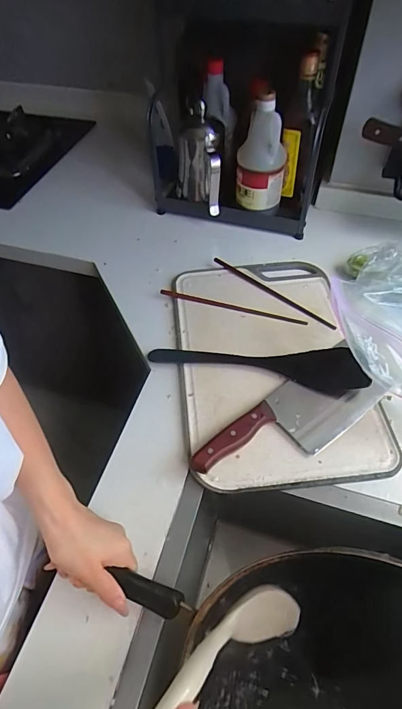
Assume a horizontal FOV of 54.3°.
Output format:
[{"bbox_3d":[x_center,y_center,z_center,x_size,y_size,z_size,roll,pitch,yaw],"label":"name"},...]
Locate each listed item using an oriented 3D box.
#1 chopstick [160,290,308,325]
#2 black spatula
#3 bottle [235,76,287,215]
[{"bbox_3d":[0.048,-0.078,0.640,0.245,0.010,0.012,13,56,14],"label":"chopstick"},{"bbox_3d":[0.072,0.014,0.551,0.297,0.043,0.075,1,53,4],"label":"black spatula"},{"bbox_3d":[0.103,-0.353,0.680,0.081,0.181,0.088,2,53,4],"label":"bottle"}]

